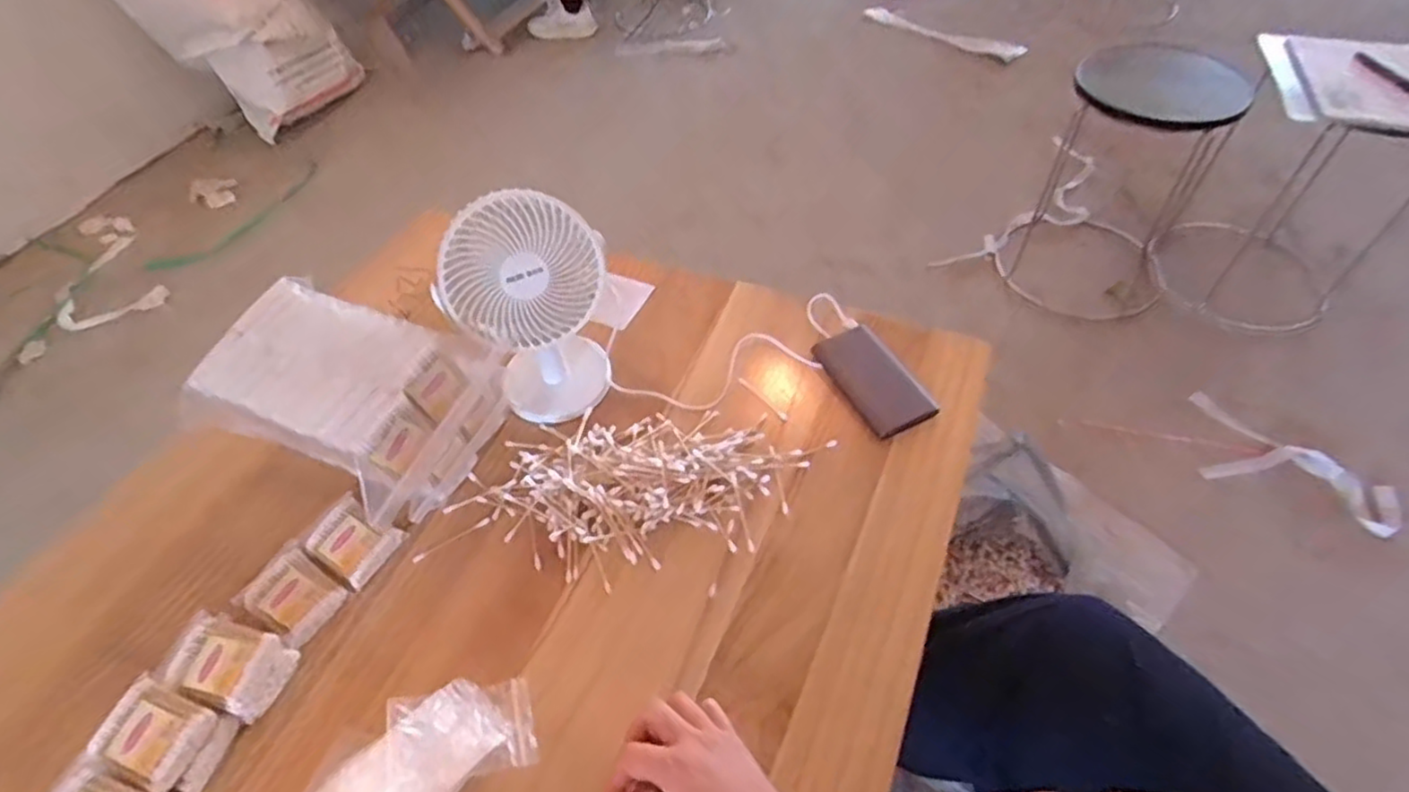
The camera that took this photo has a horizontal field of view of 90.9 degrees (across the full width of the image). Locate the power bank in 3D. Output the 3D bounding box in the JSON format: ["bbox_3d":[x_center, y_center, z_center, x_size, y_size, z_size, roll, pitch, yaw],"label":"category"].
[{"bbox_3d":[0.173,-0.020,0.716,0.068,0.018,0.132,-23,52,-15],"label":"power bank"}]

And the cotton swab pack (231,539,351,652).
[{"bbox_3d":[-0.356,0.172,0.604,0.085,0.016,0.062,23,55,21],"label":"cotton swab pack"}]

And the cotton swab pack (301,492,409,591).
[{"bbox_3d":[-0.319,0.131,0.632,0.078,0.021,0.058,23,55,22],"label":"cotton swab pack"}]

